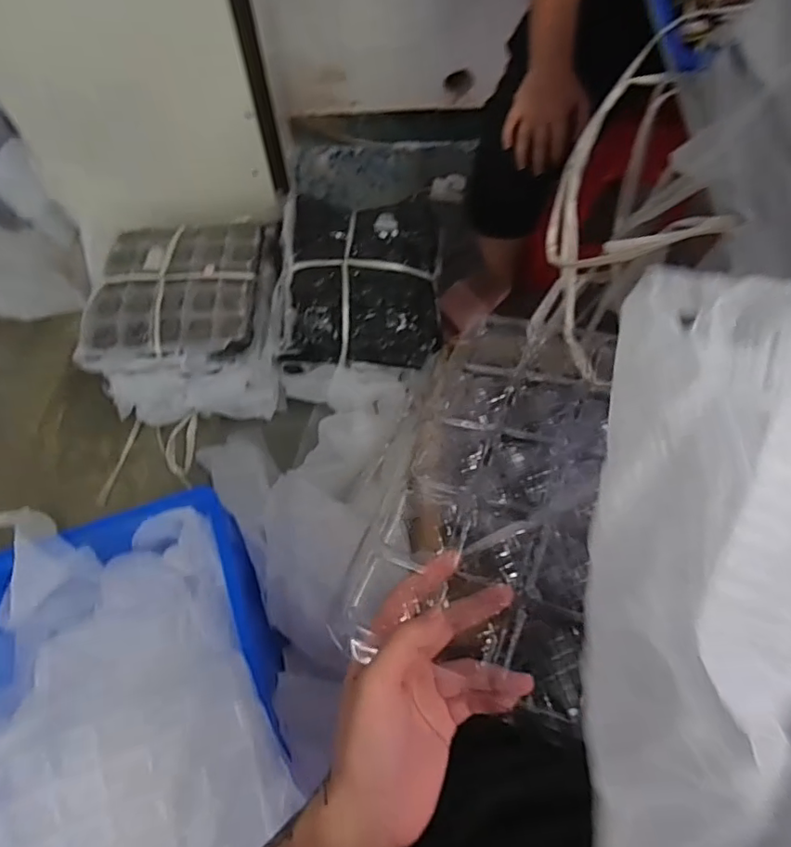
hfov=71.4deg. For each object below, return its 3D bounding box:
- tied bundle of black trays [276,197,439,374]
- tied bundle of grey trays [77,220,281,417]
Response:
[{"bbox_3d":[-0.068,-0.288,1.076,0.309,0.095,0.351,2,69,0],"label":"tied bundle of black trays"},{"bbox_3d":[-0.400,-0.208,1.104,0.344,0.189,0.375,-4,69,-3],"label":"tied bundle of grey trays"}]

